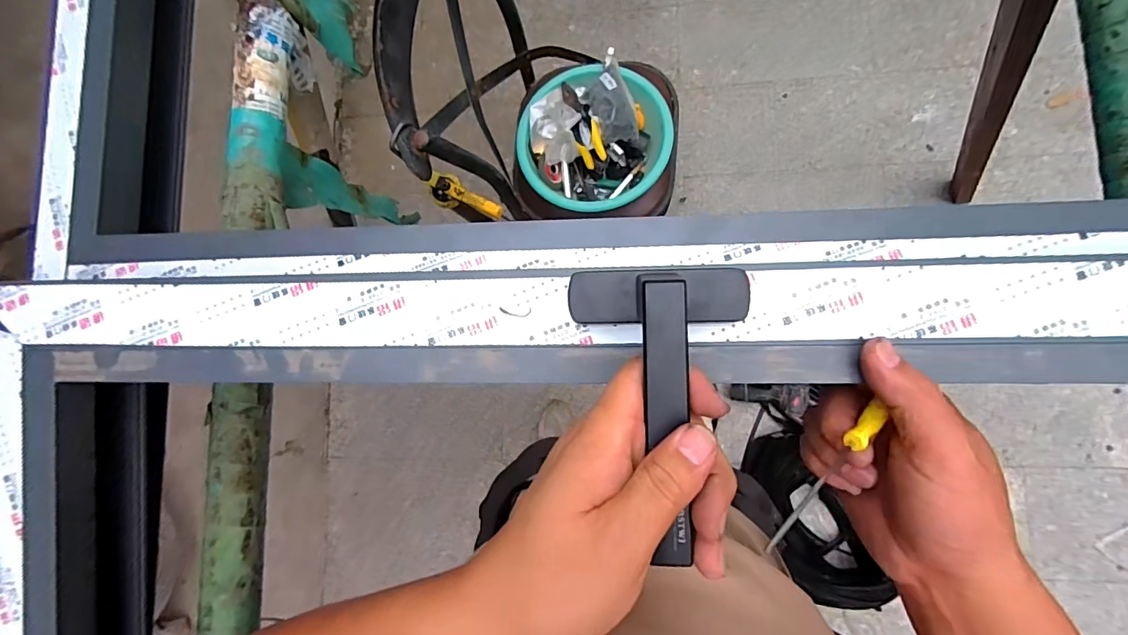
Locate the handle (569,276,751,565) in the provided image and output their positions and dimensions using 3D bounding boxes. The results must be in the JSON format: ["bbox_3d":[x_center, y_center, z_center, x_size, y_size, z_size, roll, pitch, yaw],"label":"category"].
[{"bbox_3d":[0.050,0.043,0.246,0.096,0.046,0.145,1,85,5],"label":"handle"}]

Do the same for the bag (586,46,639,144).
[{"bbox_3d":[0.097,-0.453,1.001,0.095,0.051,0.170,-24,83,3],"label":"bag"}]

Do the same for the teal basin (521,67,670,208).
[{"bbox_3d":[0.066,-0.389,1.031,0.311,0.118,0.295,0,85,6],"label":"teal basin"}]

